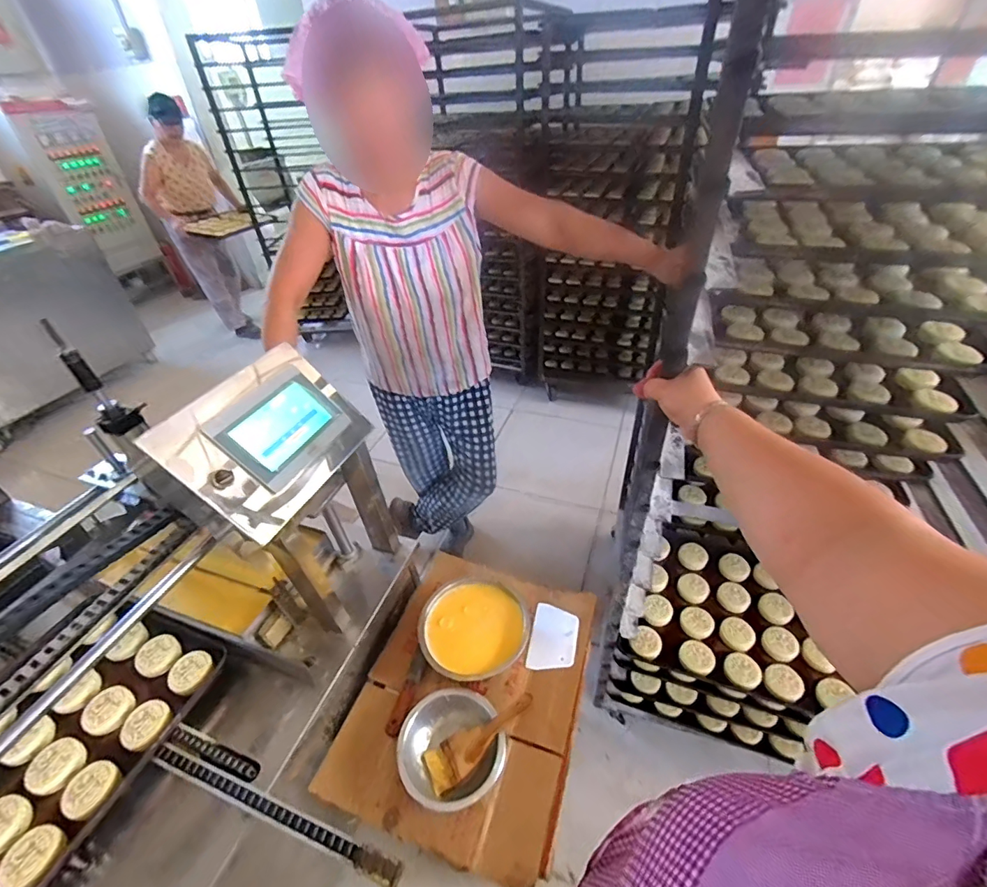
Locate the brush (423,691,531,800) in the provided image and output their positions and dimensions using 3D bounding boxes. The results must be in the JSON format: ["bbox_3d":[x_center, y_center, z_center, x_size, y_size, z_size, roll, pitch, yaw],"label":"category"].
[{"bbox_3d":[-0.013,0.527,0.822,0.200,0.016,0.070,-34,40,-8],"label":"brush"}]

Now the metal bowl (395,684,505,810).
[{"bbox_3d":[-0.075,0.538,0.816,0.180,0.050,0.181,-4,40,3],"label":"metal bowl"}]

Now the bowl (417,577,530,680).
[{"bbox_3d":[-0.040,0.393,0.975,0.222,0.072,0.204,-29,44,-25],"label":"bowl"}]

